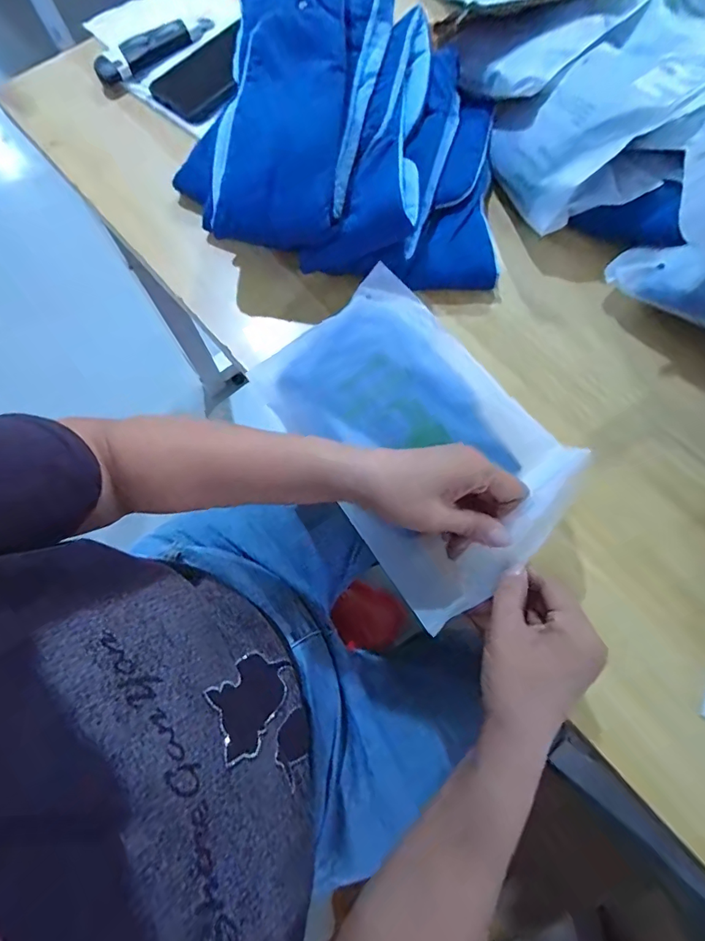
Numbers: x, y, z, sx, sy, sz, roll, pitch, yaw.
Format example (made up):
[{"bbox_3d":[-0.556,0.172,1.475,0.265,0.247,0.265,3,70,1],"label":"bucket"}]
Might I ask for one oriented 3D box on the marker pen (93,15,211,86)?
[{"bbox_3d":[-0.237,-0.512,0.543,0.157,0.019,0.029,-41,77,-11],"label":"marker pen"}]

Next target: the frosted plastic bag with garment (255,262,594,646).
[{"bbox_3d":[0.050,-0.038,0.368,0.152,0.043,0.257,-38,76,-10],"label":"frosted plastic bag with garment"}]

